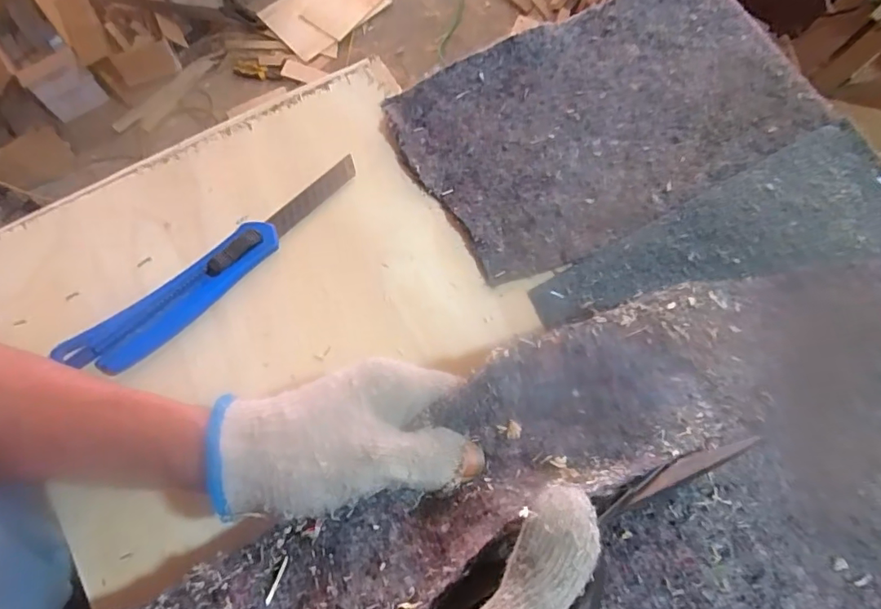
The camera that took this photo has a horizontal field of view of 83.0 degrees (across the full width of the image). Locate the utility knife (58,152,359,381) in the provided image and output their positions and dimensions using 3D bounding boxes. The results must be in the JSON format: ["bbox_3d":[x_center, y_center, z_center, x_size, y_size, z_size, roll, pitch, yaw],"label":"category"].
[{"bbox_3d":[-0.146,-0.027,0.341,0.223,0.016,0.031,-39,78,-11],"label":"utility knife"}]

